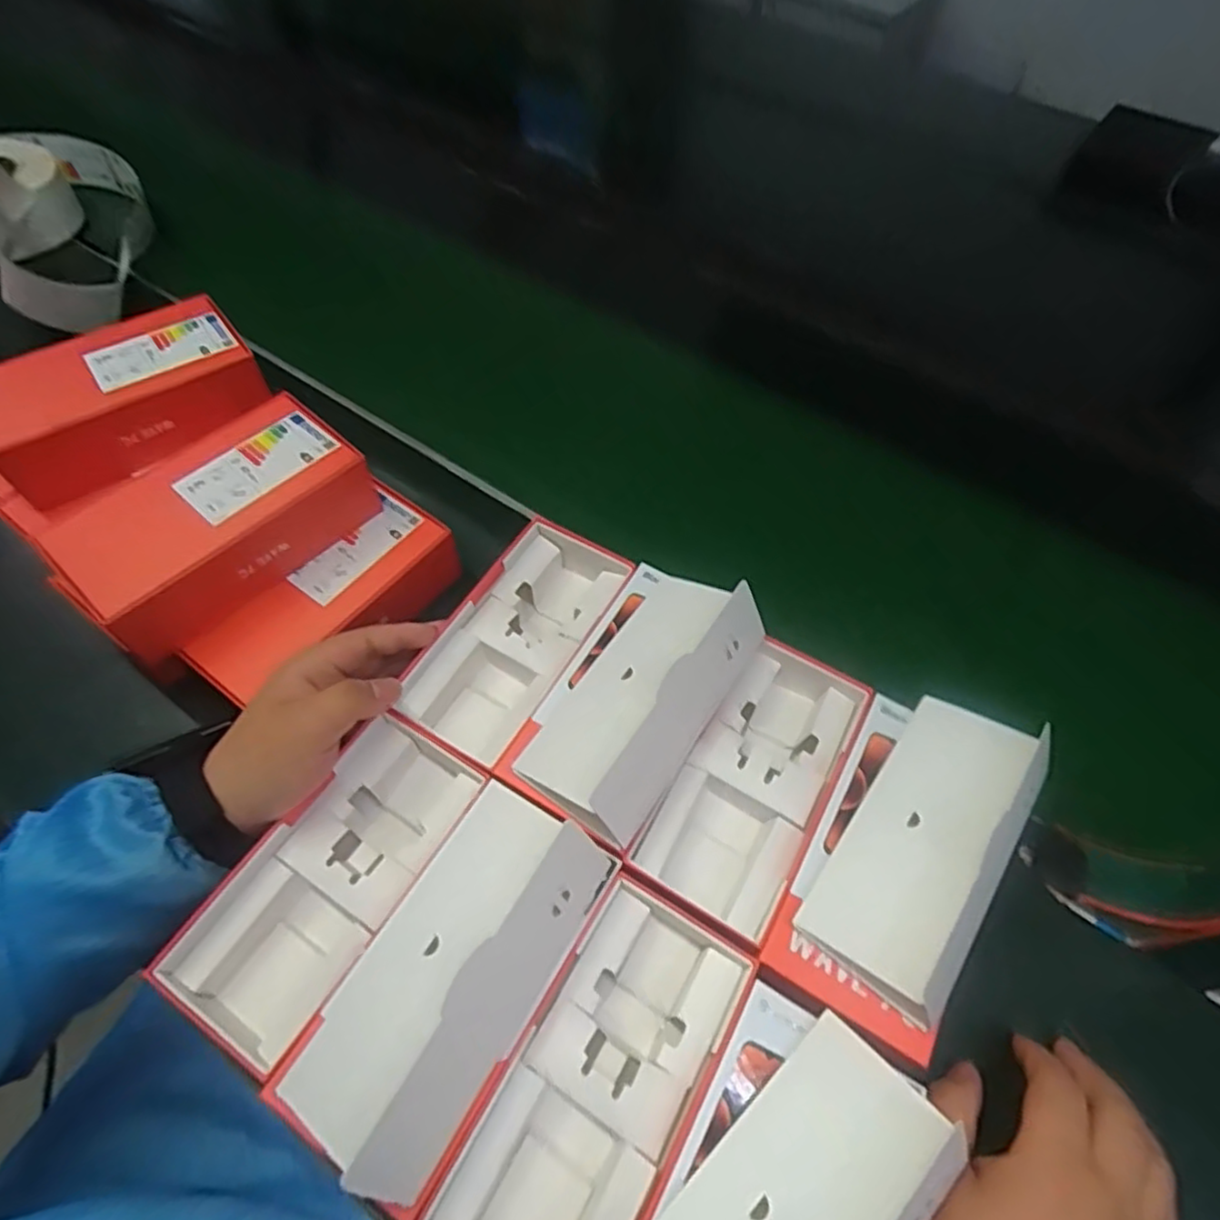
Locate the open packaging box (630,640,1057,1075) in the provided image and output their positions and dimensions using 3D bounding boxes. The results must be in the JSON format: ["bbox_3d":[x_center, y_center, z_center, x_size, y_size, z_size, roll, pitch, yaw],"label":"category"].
[{"bbox_3d":[0.129,0.120,0.401,0.170,0.095,0.180,31,59,15],"label":"open packaging box"}]

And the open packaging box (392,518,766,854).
[{"bbox_3d":[-0.020,0.031,0.443,0.183,0.102,0.179,32,60,16],"label":"open packaging box"}]

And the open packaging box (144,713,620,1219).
[{"bbox_3d":[-0.114,0.163,0.361,0.175,0.104,0.173,29,59,14],"label":"open packaging box"}]

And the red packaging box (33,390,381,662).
[{"bbox_3d":[-0.251,-0.057,0.446,0.088,0.055,0.179,39,62,19],"label":"red packaging box"}]

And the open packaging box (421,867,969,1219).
[{"bbox_3d":[0.032,0.255,0.319,0.177,0.092,0.181,31,59,15],"label":"open packaging box"}]

